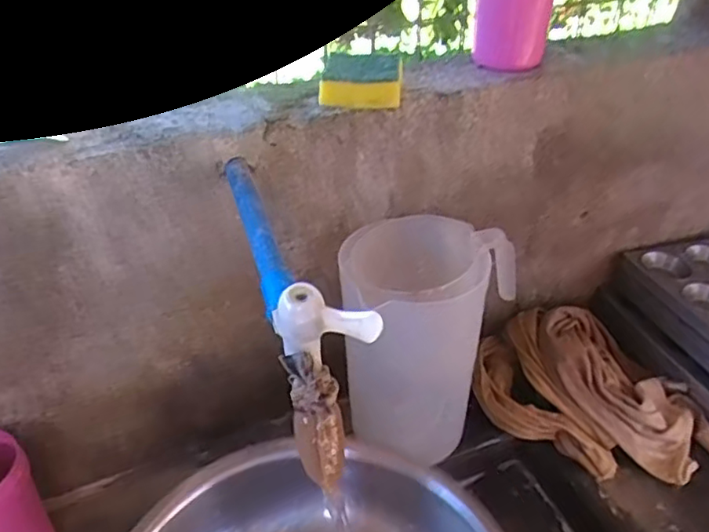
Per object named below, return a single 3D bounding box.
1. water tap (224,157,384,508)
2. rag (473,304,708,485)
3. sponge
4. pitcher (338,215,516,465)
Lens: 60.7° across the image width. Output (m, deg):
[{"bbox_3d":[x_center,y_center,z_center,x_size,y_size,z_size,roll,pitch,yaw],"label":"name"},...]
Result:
[{"bbox_3d":[-0.049,0.013,0.449,0.051,0.107,0.282,-12,38,-15],"label":"water tap"},{"bbox_3d":[0.298,0.144,0.746,0.291,0.090,0.213,5,37,7],"label":"rag"},{"bbox_3d":[0.009,-0.178,0.581,0.073,0.029,0.065,4,37,6],"label":"sponge"},{"bbox_3d":[0.077,0.075,0.672,0.166,0.230,0.146,9,38,12],"label":"pitcher"}]

